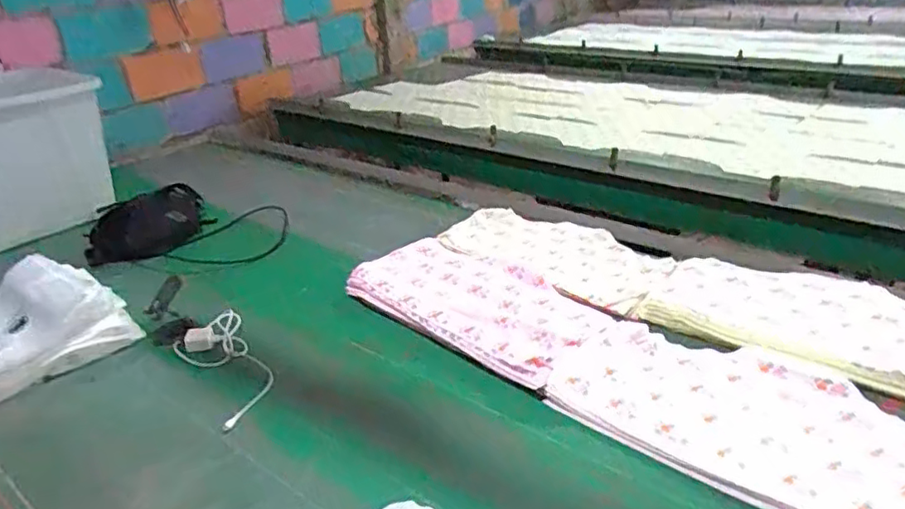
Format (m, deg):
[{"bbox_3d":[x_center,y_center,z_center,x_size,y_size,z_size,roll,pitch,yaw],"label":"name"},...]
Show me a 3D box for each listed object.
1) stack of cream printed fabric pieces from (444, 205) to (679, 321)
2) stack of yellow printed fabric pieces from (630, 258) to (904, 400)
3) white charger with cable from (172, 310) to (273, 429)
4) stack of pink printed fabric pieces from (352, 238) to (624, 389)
[{"bbox_3d":[0.202,0.007,1.302,0.489,0.068,0.260,20,34,38],"label":"stack of cream printed fabric pieces"},{"bbox_3d":[0.610,0.100,1.001,0.530,0.033,0.312,16,32,34],"label":"stack of yellow printed fabric pieces"},{"bbox_3d":[-0.366,0.177,1.009,0.114,0.039,0.282,-19,30,-30],"label":"white charger with cable"},{"bbox_3d":[0.038,0.073,1.129,0.257,0.044,0.498,-25,33,-37],"label":"stack of pink printed fabric pieces"}]

